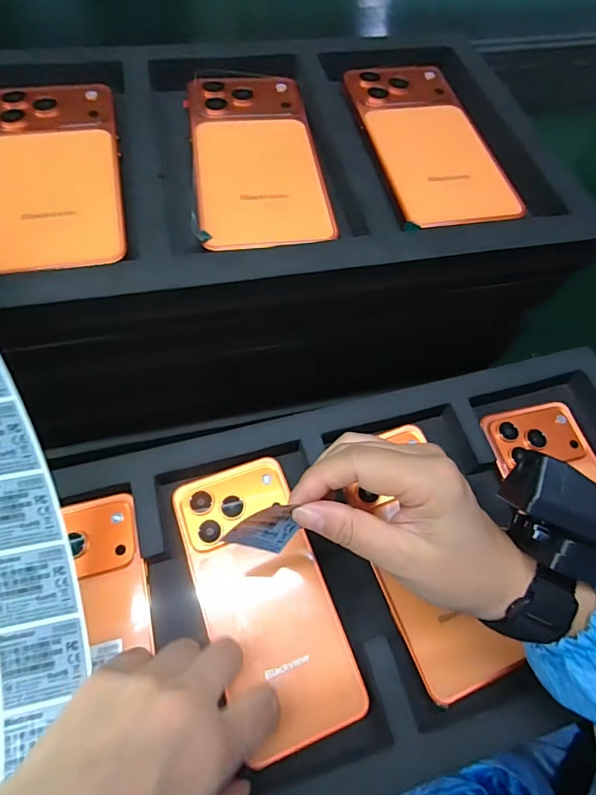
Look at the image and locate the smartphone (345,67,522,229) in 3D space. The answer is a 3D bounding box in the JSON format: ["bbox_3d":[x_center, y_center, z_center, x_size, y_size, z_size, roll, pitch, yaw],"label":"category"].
[{"bbox_3d":[0.084,-0.168,0.295,0.077,0.007,0.156,-10,63,-9],"label":"smartphone"}]

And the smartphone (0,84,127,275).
[{"bbox_3d":[-0.140,-0.129,0.256,0.075,0.008,0.160,-10,63,-8],"label":"smartphone"}]

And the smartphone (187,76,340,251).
[{"bbox_3d":[-0.025,-0.148,0.276,0.075,0.007,0.150,-6,62,-7],"label":"smartphone"}]

